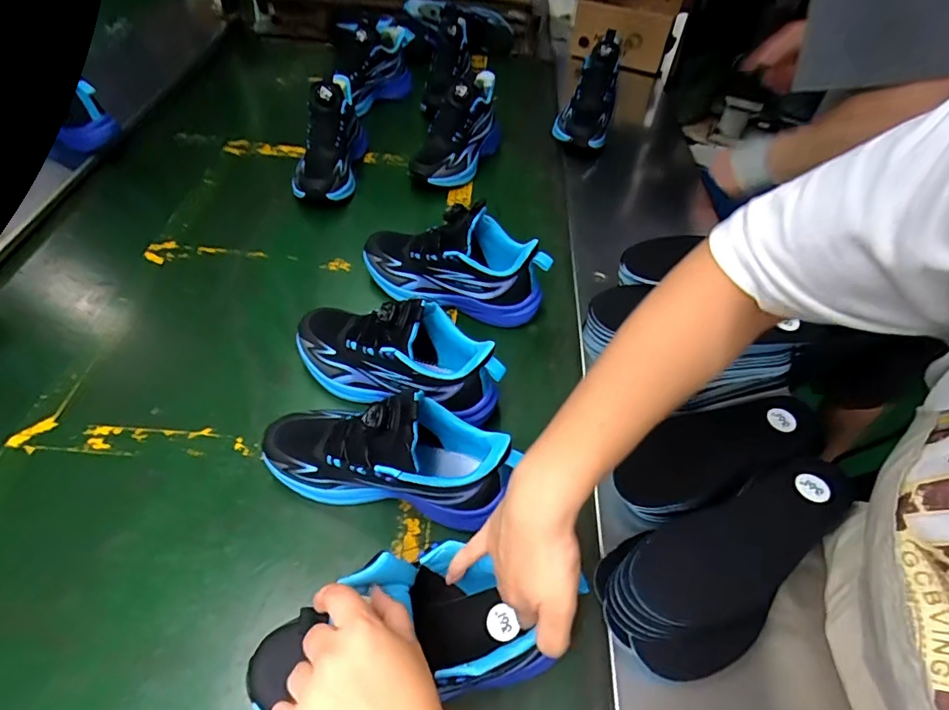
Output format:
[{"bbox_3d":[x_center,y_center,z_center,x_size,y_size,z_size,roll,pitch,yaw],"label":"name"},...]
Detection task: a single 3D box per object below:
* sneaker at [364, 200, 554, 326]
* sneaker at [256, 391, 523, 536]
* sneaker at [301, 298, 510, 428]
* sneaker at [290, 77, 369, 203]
[{"bbox_3d":[-0.027,-0.124,0.632,0.240,0.134,0.080,14,52,8],"label":"sneaker"},{"bbox_3d":[-0.081,0.086,0.452,0.236,0.133,0.086,15,52,9],"label":"sneaker"},{"bbox_3d":[-0.087,-0.003,0.533,0.240,0.128,0.087,20,53,13],"label":"sneaker"},{"bbox_3d":[-0.234,-0.341,0.793,0.094,0.131,0.222,1,55,-5],"label":"sneaker"}]

